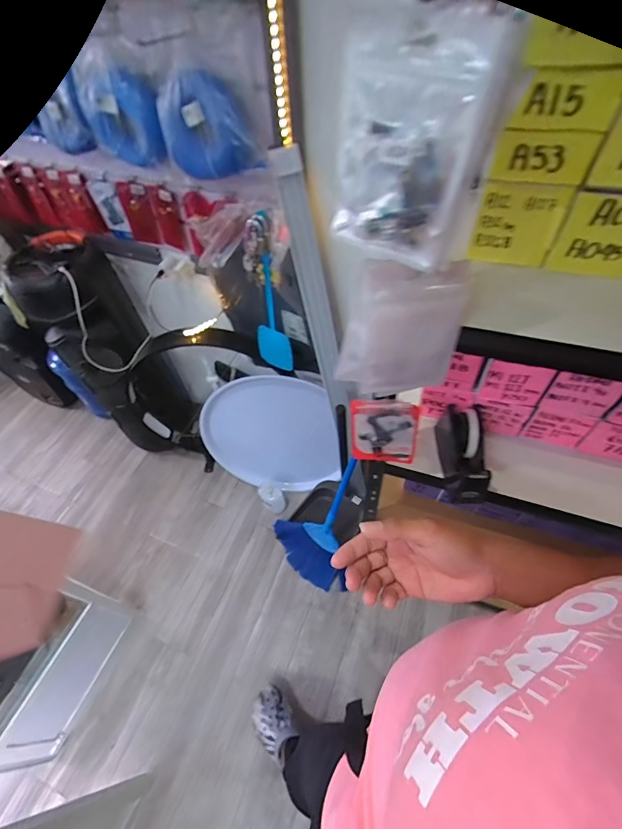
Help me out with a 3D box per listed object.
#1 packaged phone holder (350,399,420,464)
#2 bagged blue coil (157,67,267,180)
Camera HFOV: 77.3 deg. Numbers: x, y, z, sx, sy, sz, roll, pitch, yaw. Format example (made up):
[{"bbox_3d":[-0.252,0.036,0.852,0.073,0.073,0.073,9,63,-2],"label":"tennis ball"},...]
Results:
[{"bbox_3d":[0.117,0.031,0.626,0.104,0.157,0.019,6,55,8],"label":"packaged phone holder"},{"bbox_3d":[-0.188,-0.537,0.727,0.204,0.157,0.038,15,57,14],"label":"bagged blue coil"}]

